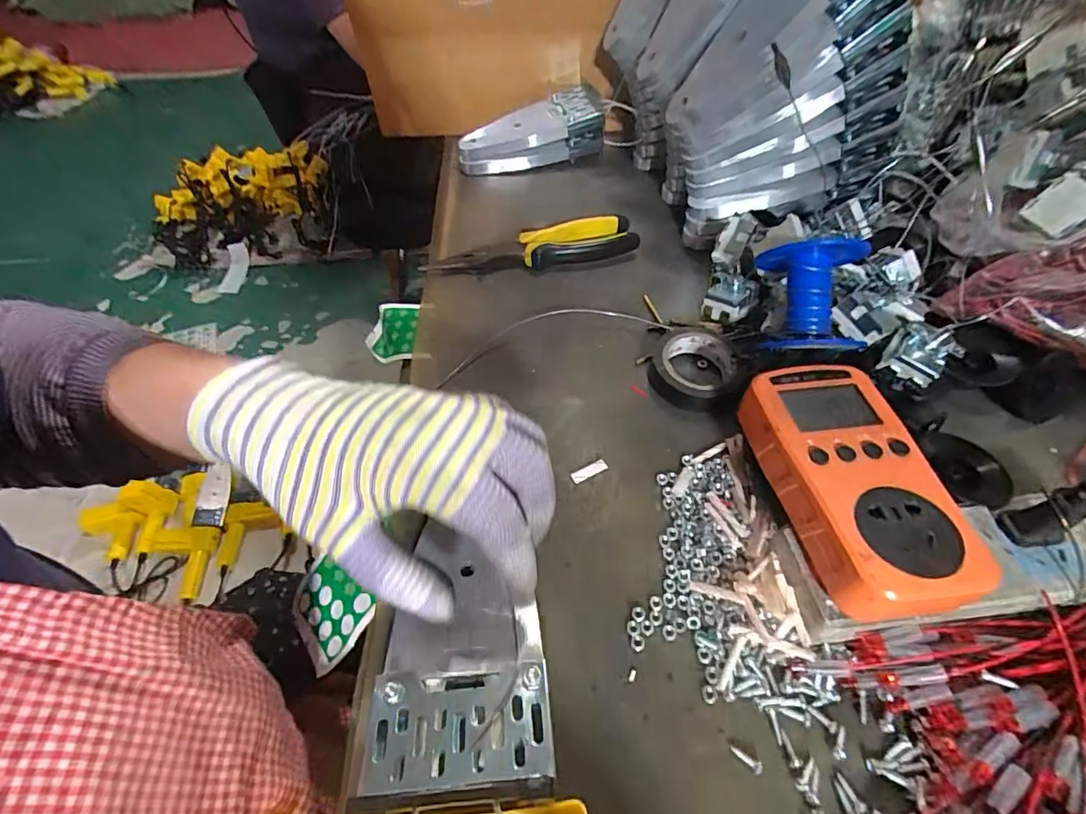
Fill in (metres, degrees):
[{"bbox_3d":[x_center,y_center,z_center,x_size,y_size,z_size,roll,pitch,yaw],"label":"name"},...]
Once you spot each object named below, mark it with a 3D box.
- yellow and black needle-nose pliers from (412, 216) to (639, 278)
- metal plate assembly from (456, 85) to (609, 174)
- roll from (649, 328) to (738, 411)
[{"bbox_3d":[-0.009,-0.140,0.435,0.186,0.022,0.039,-14,53,-8],"label":"yellow and black needle-nose pliers"},{"bbox_3d":[-0.015,-0.306,0.551,0.164,0.062,0.048,-12,53,-7],"label":"metal plate assembly"},{"bbox_3d":[0.106,-0.029,0.343,0.055,0.021,0.057,8,53,8],"label":"roll"}]

